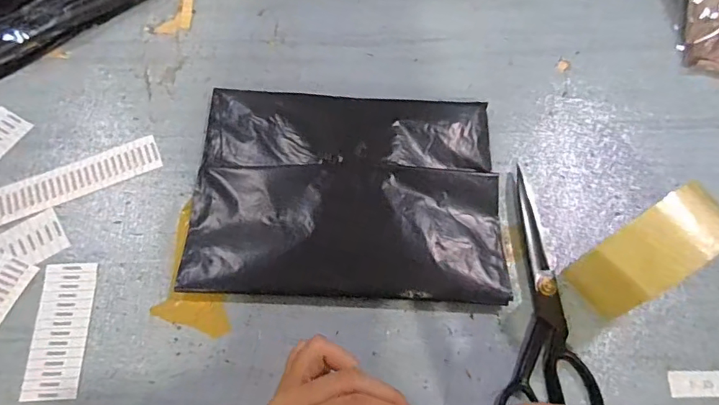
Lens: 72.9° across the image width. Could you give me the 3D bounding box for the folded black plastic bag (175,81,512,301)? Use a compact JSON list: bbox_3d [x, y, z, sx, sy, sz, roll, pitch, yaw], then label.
[{"bbox_3d":[-0.010,-0.011,0.445,0.276,0.027,0.190,2,68,0],"label":"folded black plastic bag"}]

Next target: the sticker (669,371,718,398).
[{"bbox_3d":[0.280,0.149,0.400,0.049,0.004,0.020,0,73,0],"label":"sticker"}]

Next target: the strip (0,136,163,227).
[{"bbox_3d":[-0.275,-0.019,0.457,0.172,0.004,0.039,-24,70,-10],"label":"strip"}]

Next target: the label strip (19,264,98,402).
[{"bbox_3d":[-0.249,0.105,0.407,0.043,0.005,0.110,-3,68,-2],"label":"label strip"}]

